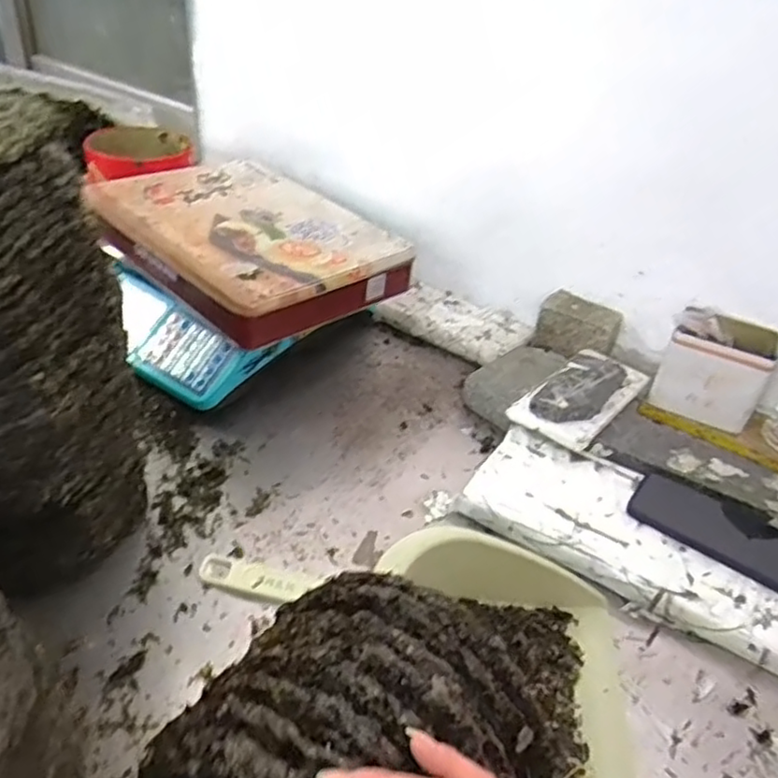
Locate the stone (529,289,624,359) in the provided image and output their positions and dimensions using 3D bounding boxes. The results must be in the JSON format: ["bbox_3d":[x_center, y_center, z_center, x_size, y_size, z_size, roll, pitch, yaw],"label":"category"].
[{"bbox_3d":[0.264,-0.088,0.918,0.104,0.070,0.071,27,40,25],"label":"stone"}]

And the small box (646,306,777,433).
[{"bbox_3d":[0.410,-0.029,0.820,0.119,0.107,0.102,26,39,24],"label":"small box"}]

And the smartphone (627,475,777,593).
[{"bbox_3d":[0.335,0.140,0.672,0.161,0.016,0.086,26,39,24],"label":"smartphone"}]

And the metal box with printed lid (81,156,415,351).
[{"bbox_3d":[-0.198,-0.205,0.887,0.403,0.070,0.283,34,43,32],"label":"metal box with printed lid"}]

